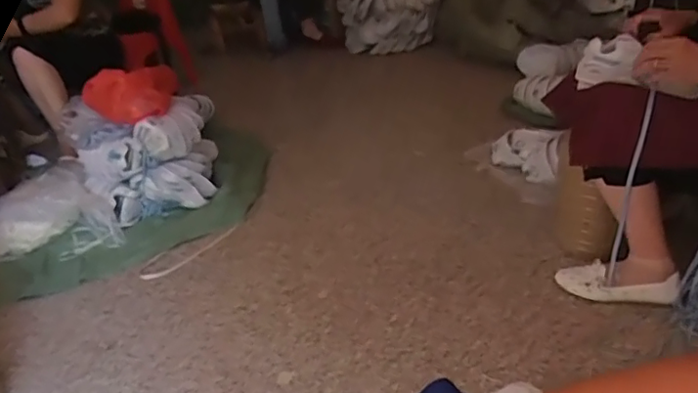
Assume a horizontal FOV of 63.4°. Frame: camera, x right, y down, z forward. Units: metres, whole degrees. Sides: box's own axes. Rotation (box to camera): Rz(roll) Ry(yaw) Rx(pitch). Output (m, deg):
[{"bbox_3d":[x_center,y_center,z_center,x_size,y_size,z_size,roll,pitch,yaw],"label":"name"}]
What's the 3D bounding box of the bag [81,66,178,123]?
[{"bbox_3d":[-0.601,-0.292,1.566,0.249,0.131,0.136,-16,32,-14],"label":"bag"}]

